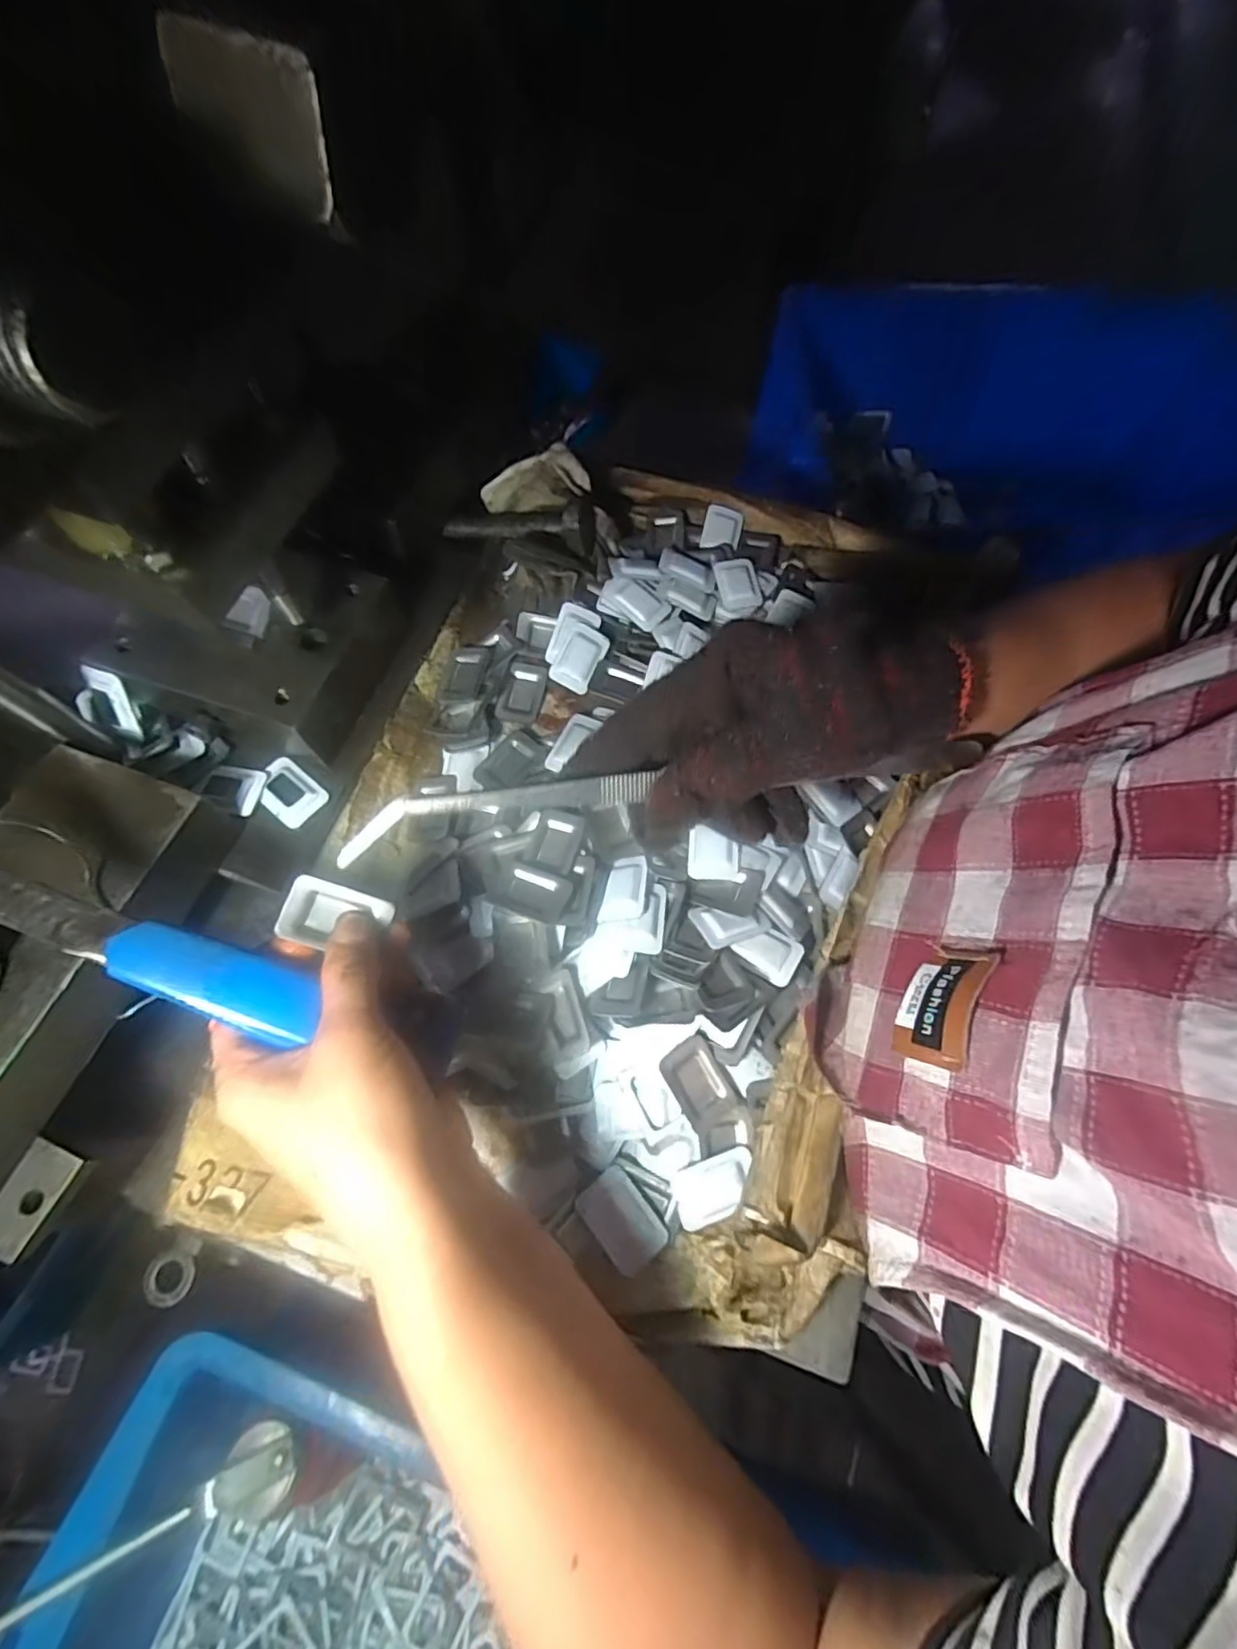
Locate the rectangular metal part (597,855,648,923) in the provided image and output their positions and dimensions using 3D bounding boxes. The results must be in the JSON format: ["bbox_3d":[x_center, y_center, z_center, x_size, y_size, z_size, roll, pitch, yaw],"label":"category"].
[{"bbox_3d":[0.004,0.032,0.318,0.022,0.004,0.038,-5,46,23],"label":"rectangular metal part"}]

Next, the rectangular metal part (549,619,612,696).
[{"bbox_3d":[-0.024,-0.104,0.385,0.025,0.004,0.040,29,84,-14],"label":"rectangular metal part"}]

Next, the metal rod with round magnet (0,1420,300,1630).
[{"bbox_3d":[-0.249,0.360,0.301,0.170,0.028,0.034,-16,67,-23],"label":"metal rod with round magnet"}]

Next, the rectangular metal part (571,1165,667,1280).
[{"bbox_3d":[0.002,0.178,0.279,0.026,0.004,0.040,-38,72,-16],"label":"rectangular metal part"}]

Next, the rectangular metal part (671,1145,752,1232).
[{"bbox_3d":[0.045,0.167,0.286,0.040,0.008,0.024,-22,69,-10],"label":"rectangular metal part"}]

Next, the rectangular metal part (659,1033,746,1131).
[{"bbox_3d":[0.039,0.123,0.295,0.028,0.007,0.042,-36,95,-21],"label":"rectangular metal part"}]

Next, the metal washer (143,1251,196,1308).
[{"bbox_3d":[-0.232,0.235,0.320,0.023,0.006,0.023,0,67,-1],"label":"metal washer"}]

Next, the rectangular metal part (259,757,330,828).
[{"bbox_3d":[-0.176,-0.018,0.332,0.037,0.004,0.026,37,71,14],"label":"rectangular metal part"}]

